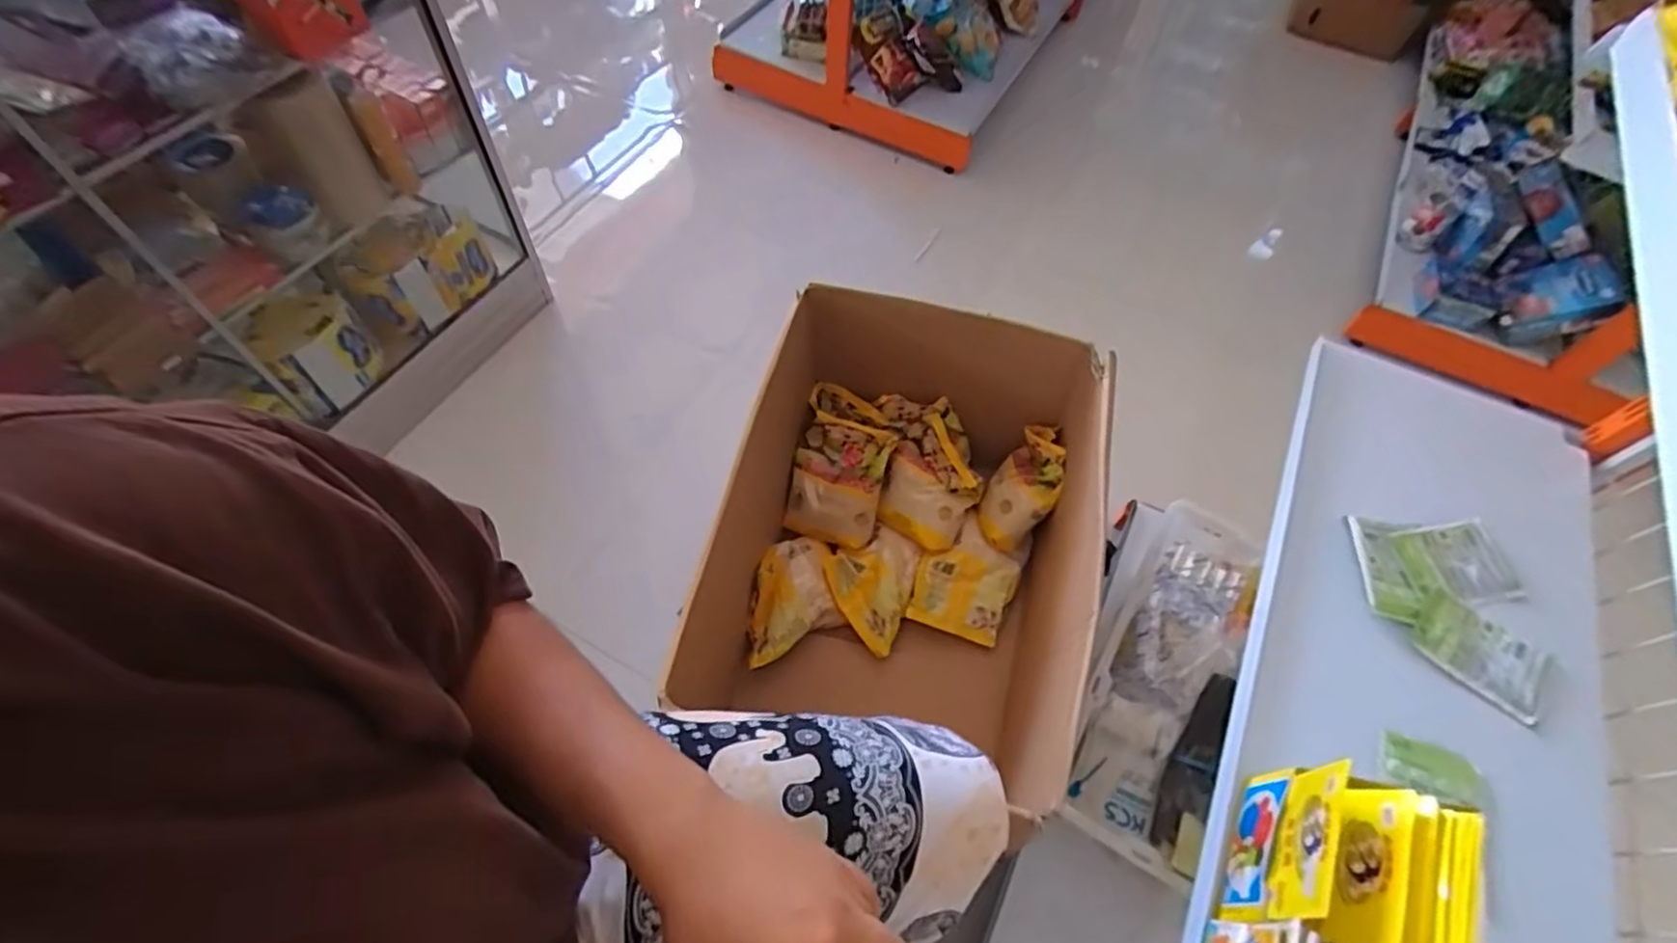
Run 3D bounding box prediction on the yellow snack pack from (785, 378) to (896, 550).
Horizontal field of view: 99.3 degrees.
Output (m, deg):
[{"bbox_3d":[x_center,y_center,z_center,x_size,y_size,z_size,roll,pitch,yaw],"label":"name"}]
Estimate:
[{"bbox_3d":[0.008,-0.007,1.117,0.150,0.064,0.238,14,89,22],"label":"yellow snack pack"}]

